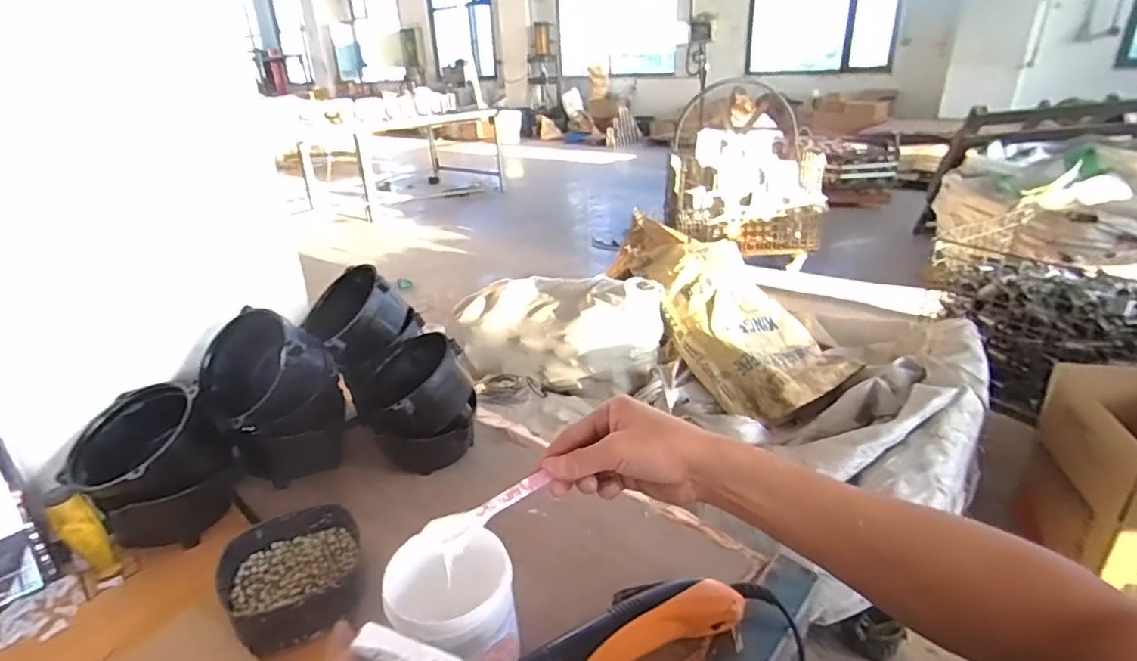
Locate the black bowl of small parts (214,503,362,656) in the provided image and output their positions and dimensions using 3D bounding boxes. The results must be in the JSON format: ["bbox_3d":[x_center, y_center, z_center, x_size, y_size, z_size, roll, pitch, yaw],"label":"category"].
[{"bbox_3d":[-0.250,0.226,0.535,0.120,0.040,0.134,-17,28,-28],"label":"black bowl of small parts"}]

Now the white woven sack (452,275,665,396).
[{"bbox_3d":[-0.054,-0.013,1.843,0.691,0.279,0.292,6,26,18],"label":"white woven sack"}]

